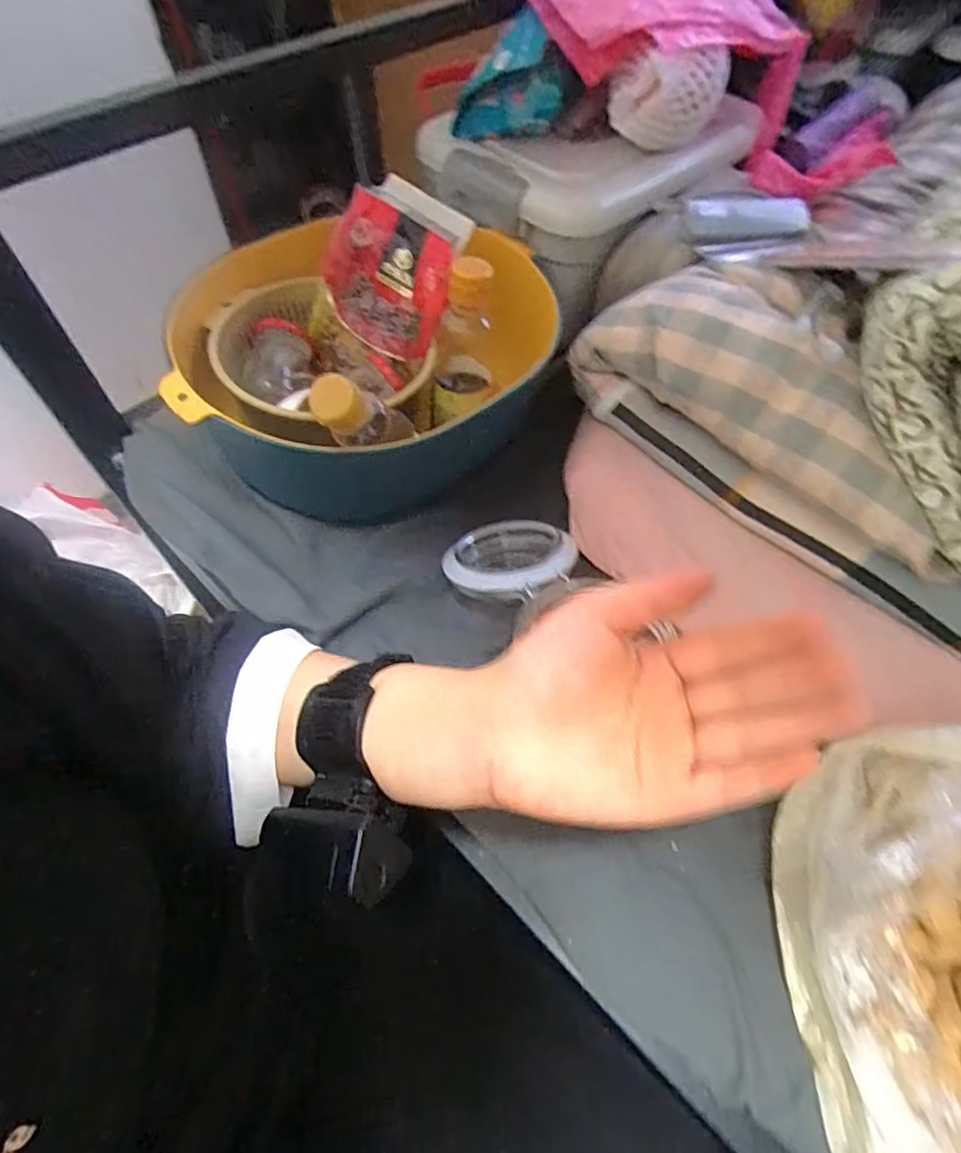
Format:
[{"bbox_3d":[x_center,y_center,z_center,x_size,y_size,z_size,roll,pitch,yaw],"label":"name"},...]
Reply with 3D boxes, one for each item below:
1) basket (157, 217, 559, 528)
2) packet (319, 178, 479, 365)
[{"bbox_3d":[-0.109,-0.162,0.463,0.249,0.142,0.243,37,65,22],"label":"basket"},{"bbox_3d":[-0.071,-0.239,0.465,0.112,0.111,0.025,37,24,16],"label":"packet"}]

